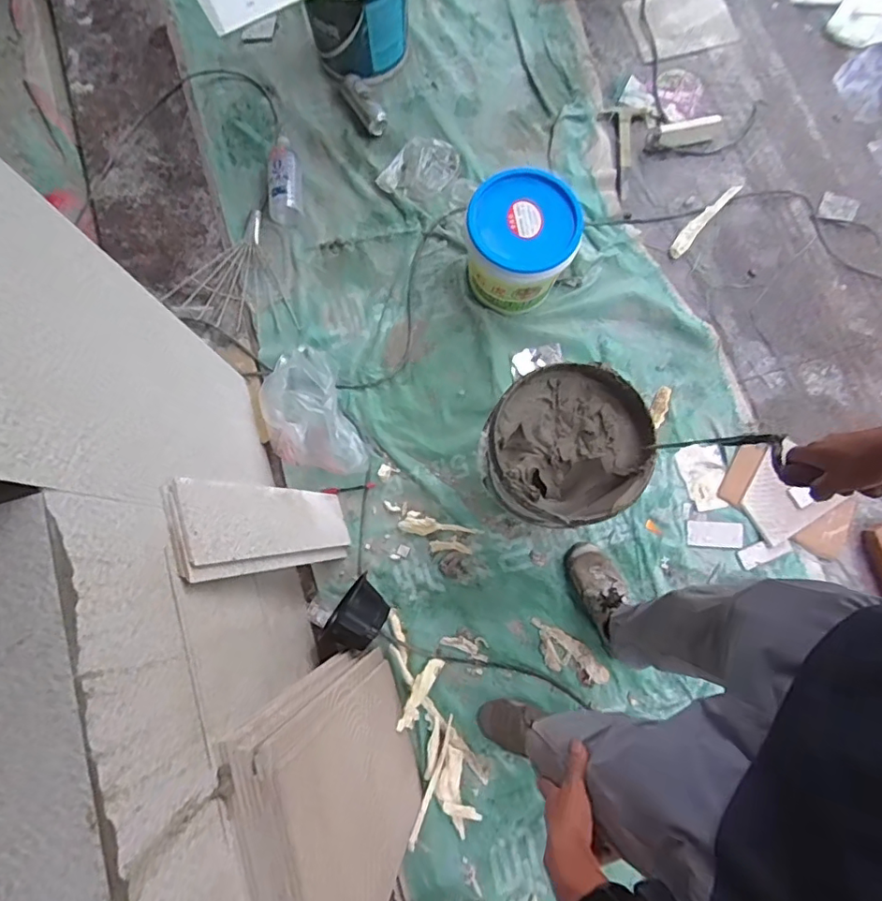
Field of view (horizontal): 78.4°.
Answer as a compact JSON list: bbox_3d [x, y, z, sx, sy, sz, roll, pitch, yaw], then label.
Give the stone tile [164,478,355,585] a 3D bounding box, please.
[{"bbox_3d":[-0.315,0.149,1.070,0.027,0.669,0.157,-16,80,8],"label":"stone tile"}]

